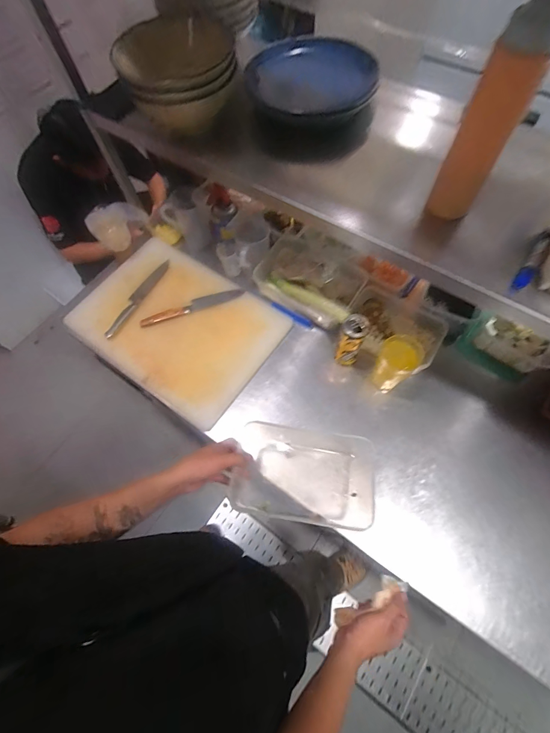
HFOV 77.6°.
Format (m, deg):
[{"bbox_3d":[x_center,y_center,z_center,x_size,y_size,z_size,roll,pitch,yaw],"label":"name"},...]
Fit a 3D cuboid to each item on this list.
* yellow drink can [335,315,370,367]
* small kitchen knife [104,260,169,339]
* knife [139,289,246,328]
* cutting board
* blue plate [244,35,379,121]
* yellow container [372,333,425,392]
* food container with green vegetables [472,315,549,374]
[{"bbox_3d":[0.170,-0.053,0.772,0.056,0.144,0.061,20,69,11],"label":"yellow drink can"},{"bbox_3d":[-0.367,-0.186,0.922,0.037,0.014,0.267,23,69,12],"label":"small kitchen knife"},{"bbox_3d":[-0.216,-0.157,0.898,0.272,0.021,0.037,-20,67,-6],"label":"knife"},{"bbox_3d":[-0.252,-0.111,0.893,0.488,0.033,0.352,35,74,12],"label":"cutting board"},{"bbox_3d":[0.069,-0.572,0.668,0.238,0.045,0.237,-1,66,2],"label":"blue plate"},{"bbox_3d":[0.258,-0.001,0.740,0.076,0.151,0.071,-1,66,2],"label":"yellow container"},{"bbox_3d":[0.558,-0.053,0.793,0.166,0.052,0.109,35,72,16],"label":"food container with green vegetables"}]

